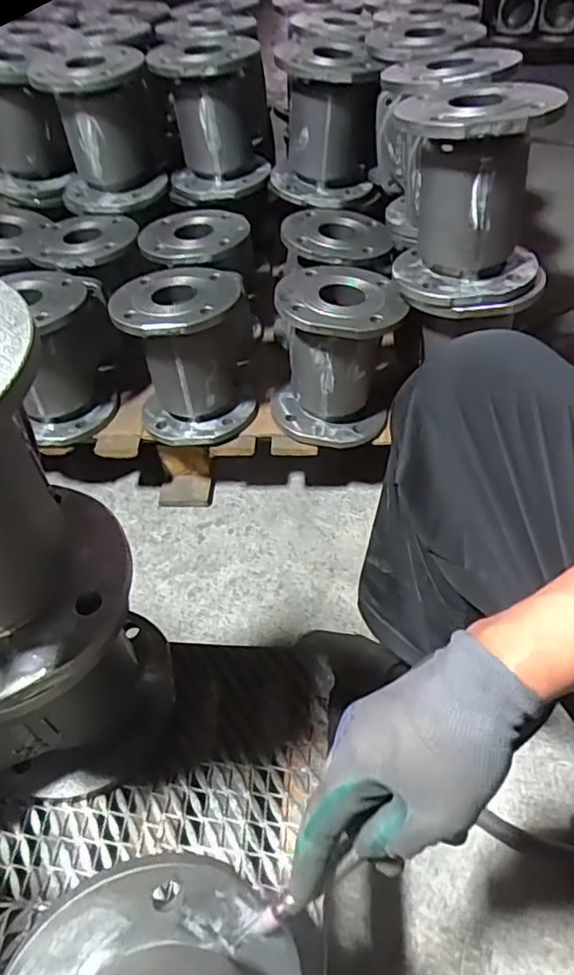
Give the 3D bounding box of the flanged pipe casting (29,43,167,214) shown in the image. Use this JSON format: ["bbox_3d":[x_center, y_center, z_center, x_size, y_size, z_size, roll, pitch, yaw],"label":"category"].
[{"bbox_3d":[-0.281,-0.549,0.913,0.167,0.197,0.187,-6,47,-3],"label":"flanged pipe casting"}]

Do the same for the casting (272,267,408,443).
[{"bbox_3d":[0.066,-0.189,0.838,0.173,0.195,0.163,3,48,5],"label":"casting"}]

